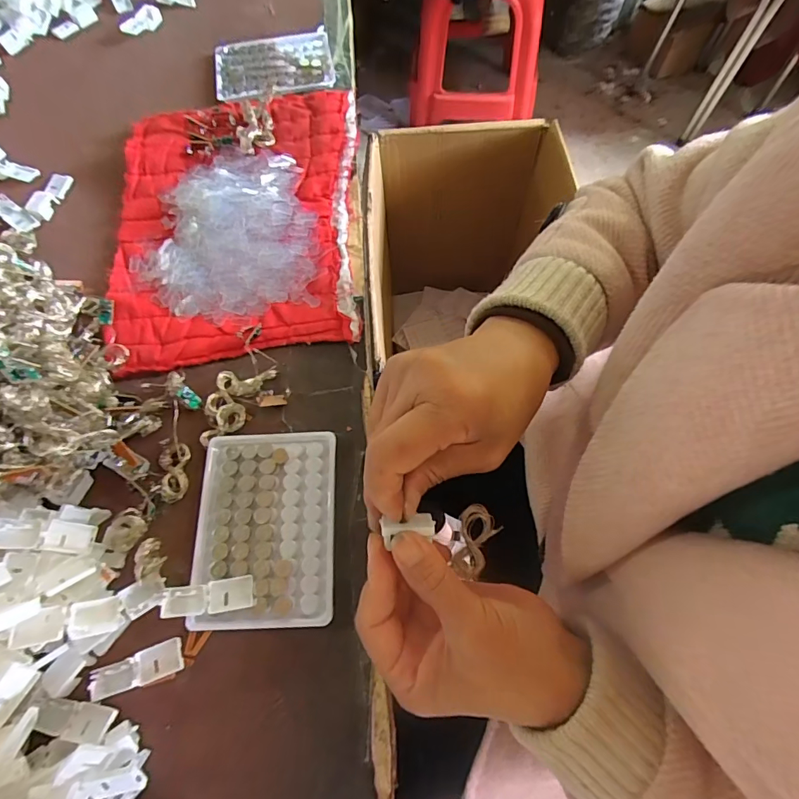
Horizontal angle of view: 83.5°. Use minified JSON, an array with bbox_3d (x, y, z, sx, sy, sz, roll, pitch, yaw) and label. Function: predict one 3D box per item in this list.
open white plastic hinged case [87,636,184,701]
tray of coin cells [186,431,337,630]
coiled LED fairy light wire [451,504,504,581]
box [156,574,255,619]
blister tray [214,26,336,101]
[{"bbox_3d":[-0.167,0.172,0.287,0.056,0.007,0.020,-19,69,-6],"label":"open white plastic hinged case"},{"bbox_3d":[-0.095,0.087,0.313,0.098,0.009,0.129,-2,68,0],"label":"tray of coin cells"},{"bbox_3d":[0.045,0.080,0.257,0.022,0.008,0.038,14,74,8],"label":"coiled LED fairy light wire"},{"bbox_3d":[-0.123,0.128,0.291,0.055,0.013,0.020,-9,68,-2],"label":"box"},{"bbox_3d":[-0.143,-0.381,0.507,0.130,0.005,0.097,-10,68,-3],"label":"blister tray"}]

